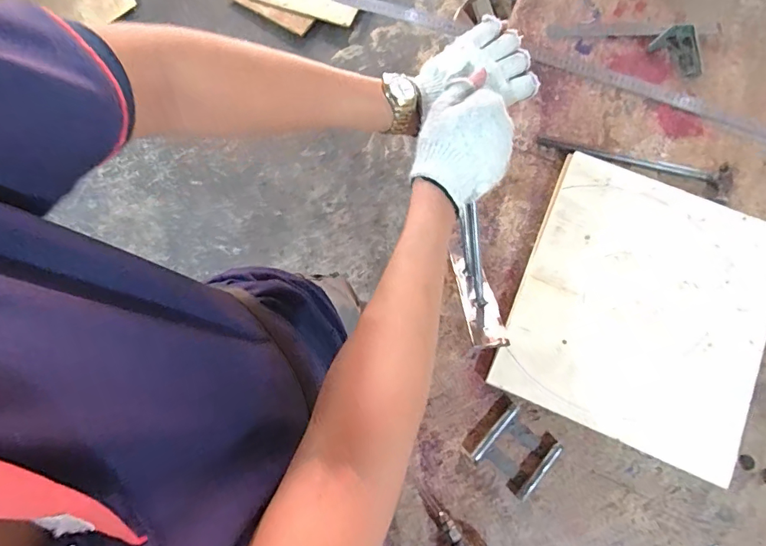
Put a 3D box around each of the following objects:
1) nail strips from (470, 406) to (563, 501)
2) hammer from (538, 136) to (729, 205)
[{"bbox_3d":[0.186,0.249,0.624,0.090,0.018,0.092,44,81,10],"label":"nail strips"},{"bbox_3d":[0.397,-0.163,0.709,0.293,0.029,0.068,12,77,4],"label":"hammer"}]

